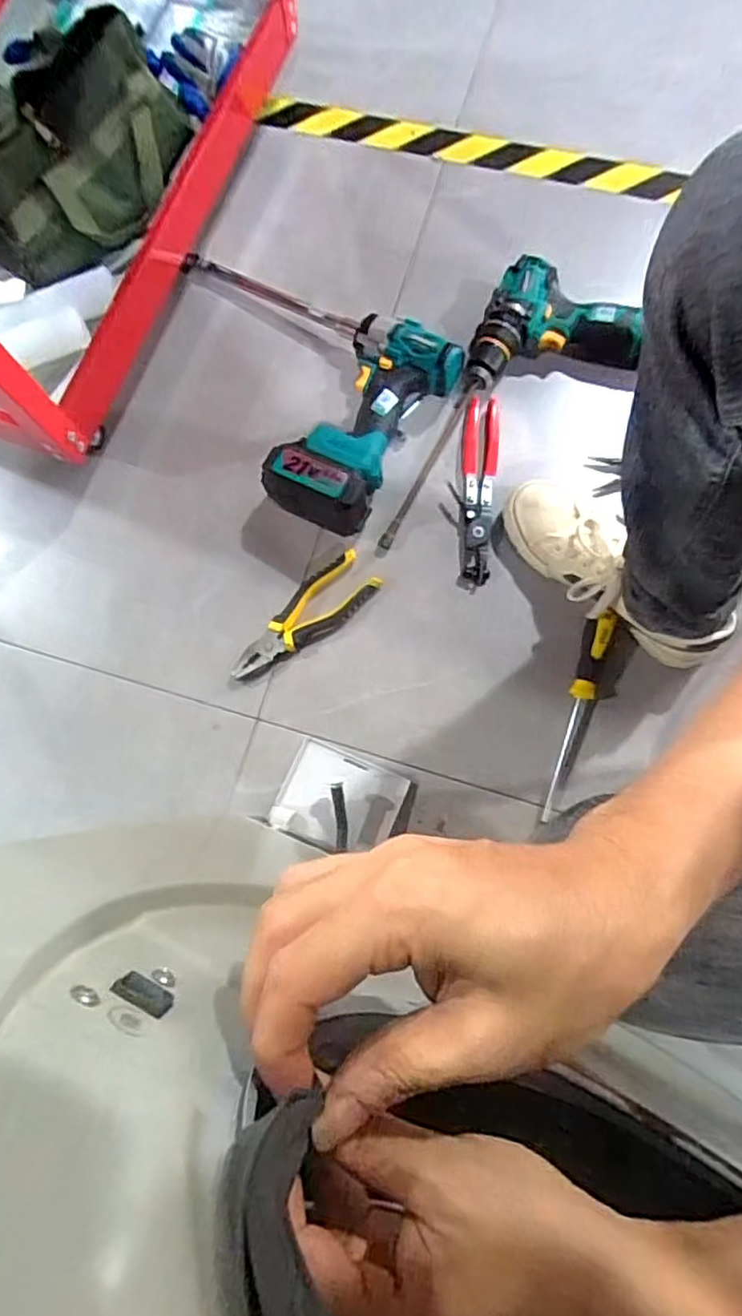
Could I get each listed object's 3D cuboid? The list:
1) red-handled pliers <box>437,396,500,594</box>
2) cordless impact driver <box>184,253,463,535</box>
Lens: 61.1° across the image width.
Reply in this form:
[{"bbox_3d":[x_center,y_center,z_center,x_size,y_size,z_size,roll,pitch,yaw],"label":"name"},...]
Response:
[{"bbox_3d":[0.113,-0.189,0.708,0.054,0.013,0.221,6,80,1],"label":"red-handled pliers"},{"bbox_3d":[-0.093,-0.299,0.693,0.334,0.075,0.232,22,81,4],"label":"cordless impact driver"}]

